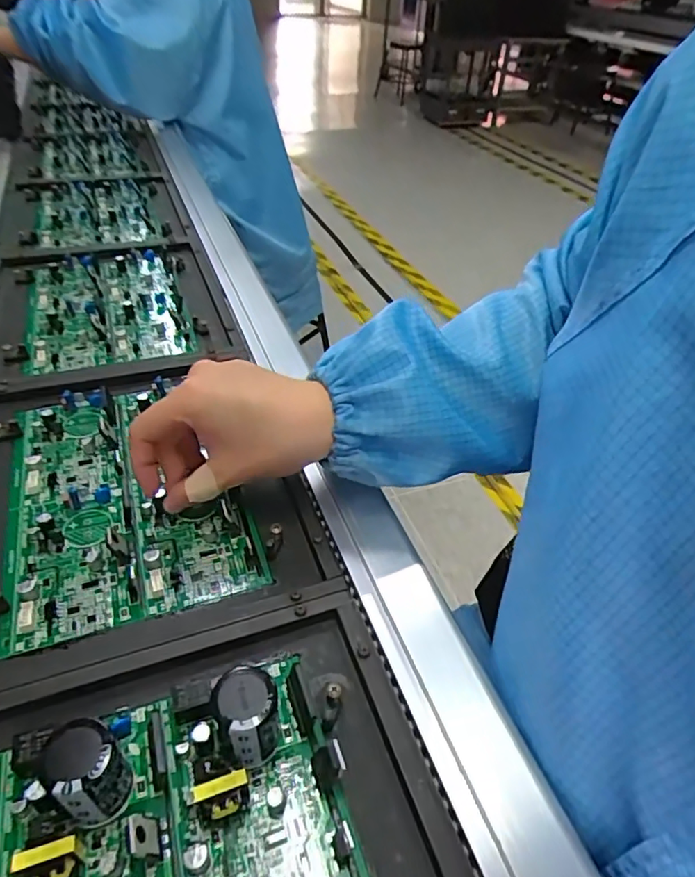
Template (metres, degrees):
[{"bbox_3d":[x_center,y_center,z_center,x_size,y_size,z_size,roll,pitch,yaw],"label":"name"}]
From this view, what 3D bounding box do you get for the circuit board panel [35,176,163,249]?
[{"bbox_3d":[-0.342,-0.312,0.765,0.150,0.011,0.243,-11,44,-16],"label":"circuit board panel"}]

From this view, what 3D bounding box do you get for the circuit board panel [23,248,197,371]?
[{"bbox_3d":[-0.252,-0.141,0.583,0.150,0.016,0.214,-12,44,-18],"label":"circuit board panel"}]

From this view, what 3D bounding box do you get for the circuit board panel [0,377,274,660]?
[{"bbox_3d":[-0.159,0.029,0.392,0.148,0.019,0.221,-13,45,-20],"label":"circuit board panel"}]

